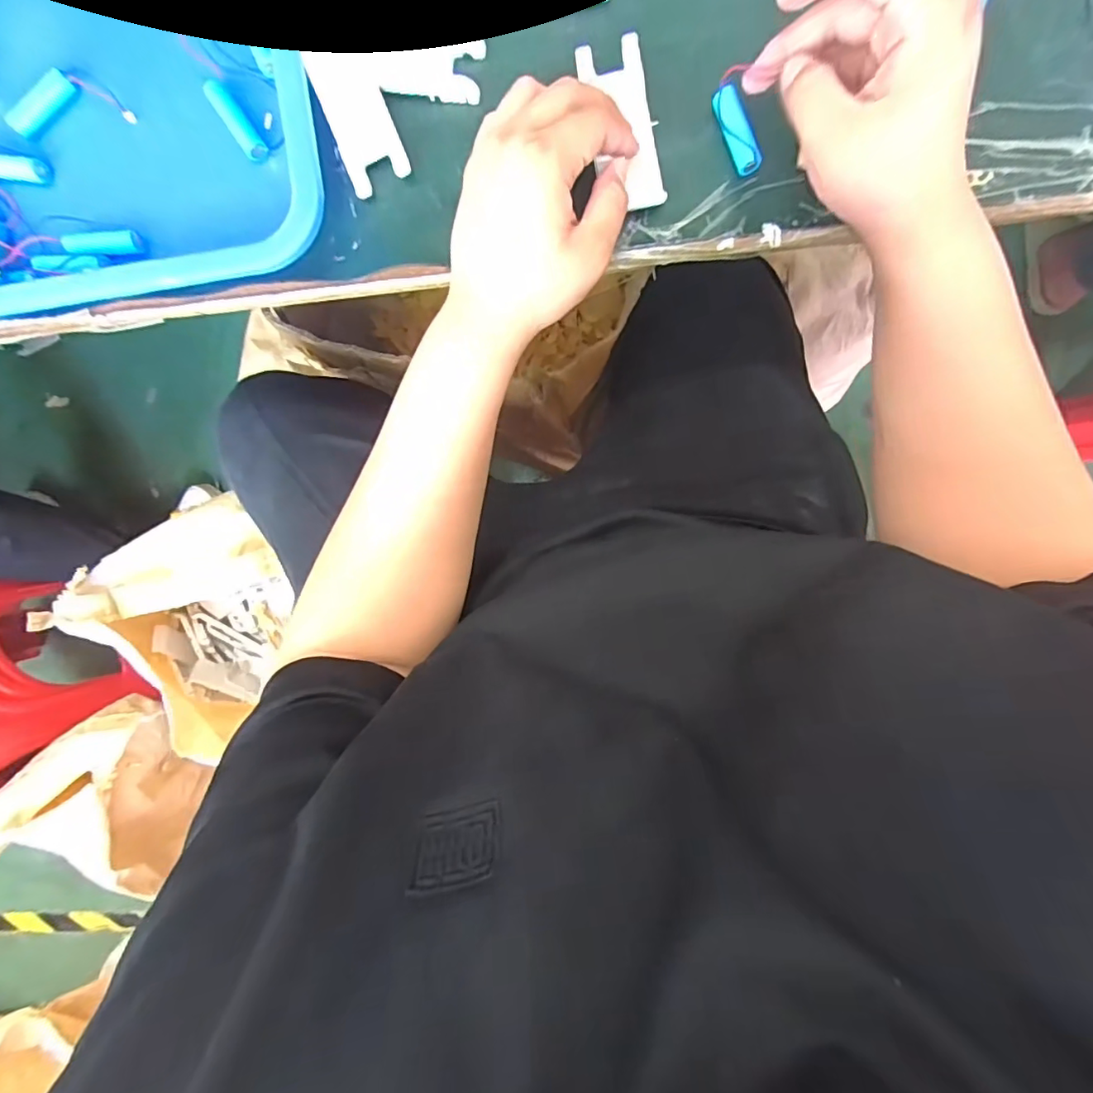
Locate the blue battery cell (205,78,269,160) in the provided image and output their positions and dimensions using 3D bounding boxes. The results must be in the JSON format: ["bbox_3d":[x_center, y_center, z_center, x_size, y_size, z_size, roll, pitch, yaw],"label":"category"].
[{"bbox_3d":[-0.205,-0.282,0.342,0.013,0.012,0.055,-33,88,5],"label":"blue battery cell"}]

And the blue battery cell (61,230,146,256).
[{"bbox_3d":[-0.294,-0.201,0.342,0.046,0.011,0.017,-8,92,4],"label":"blue battery cell"}]

